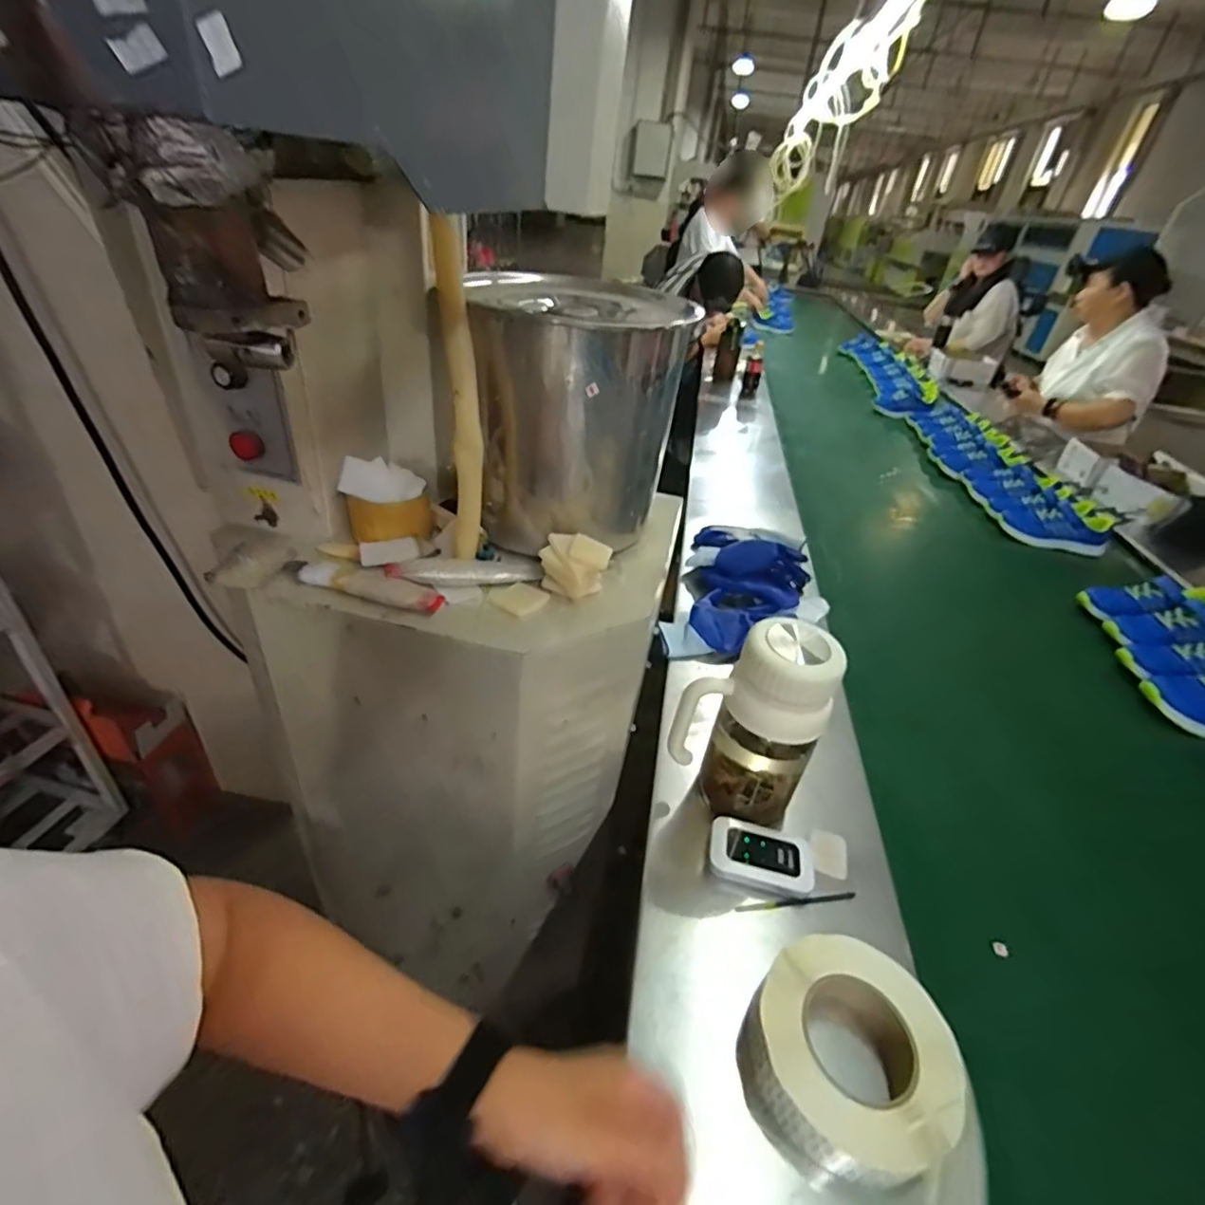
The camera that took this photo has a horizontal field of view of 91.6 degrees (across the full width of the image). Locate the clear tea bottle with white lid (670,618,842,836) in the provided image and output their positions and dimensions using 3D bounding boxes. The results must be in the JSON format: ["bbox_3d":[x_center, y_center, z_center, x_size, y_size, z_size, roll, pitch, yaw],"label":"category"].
[{"bbox_3d":[0.146,0.116,0.572,0.123,0.202,0.075,26,39,26],"label":"clear tea bottle with white lid"}]

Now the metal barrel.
[{"bbox_3d":[-0.048,-0.212,0.665,0.183,0.249,0.211,-2,35,-12],"label":"metal barrel"}]

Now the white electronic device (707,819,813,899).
[{"bbox_3d":[0.152,0.244,0.561,0.096,0.018,0.061,10,35,5],"label":"white electronic device"}]

